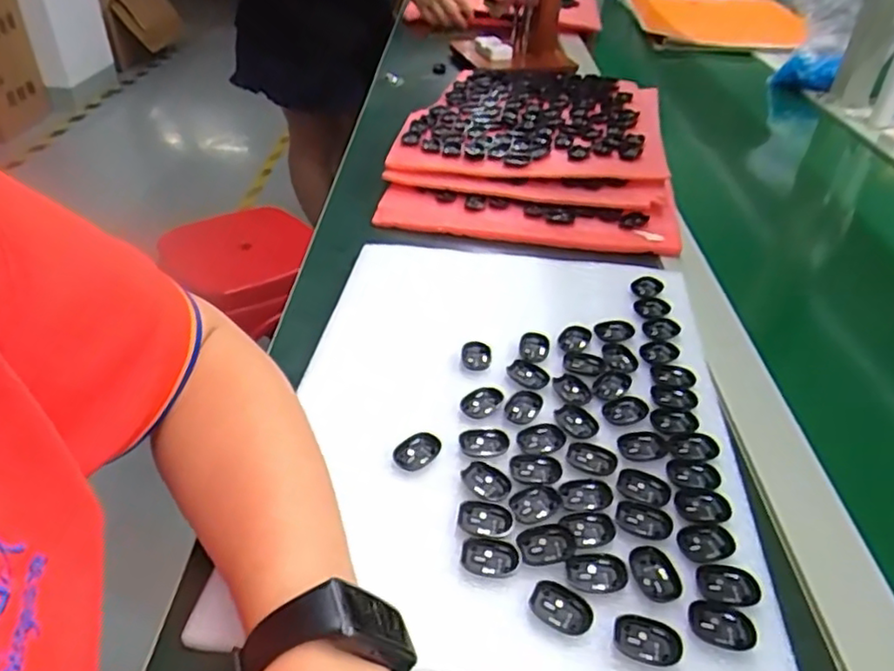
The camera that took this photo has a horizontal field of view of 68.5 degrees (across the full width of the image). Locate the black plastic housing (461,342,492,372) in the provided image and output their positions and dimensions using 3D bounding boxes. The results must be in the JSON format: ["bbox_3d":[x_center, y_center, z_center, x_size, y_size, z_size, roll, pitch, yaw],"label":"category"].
[{"bbox_3d":[0.019,0.014,0.430,0.019,0.005,0.024,0,39,0],"label":"black plastic housing"}]

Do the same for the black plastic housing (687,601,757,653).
[{"bbox_3d":[0.121,0.127,0.289,0.028,0.004,0.021,13,40,15],"label":"black plastic housing"}]

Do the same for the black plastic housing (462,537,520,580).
[{"bbox_3d":[0.020,0.105,0.311,0.027,0.004,0.020,11,40,14],"label":"black plastic housing"}]

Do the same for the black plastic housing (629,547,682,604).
[{"bbox_3d":[0.098,0.112,0.307,0.021,0.004,0.028,-14,41,-17],"label":"black plastic housing"}]

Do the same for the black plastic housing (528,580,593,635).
[{"bbox_3d":[0.051,0.121,0.292,0.027,0.004,0.019,24,44,27],"label":"black plastic housing"}]

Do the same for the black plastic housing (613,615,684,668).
[{"bbox_3d":[0.086,0.130,0.281,0.027,0.004,0.019,19,42,22],"label":"black plastic housing"}]

